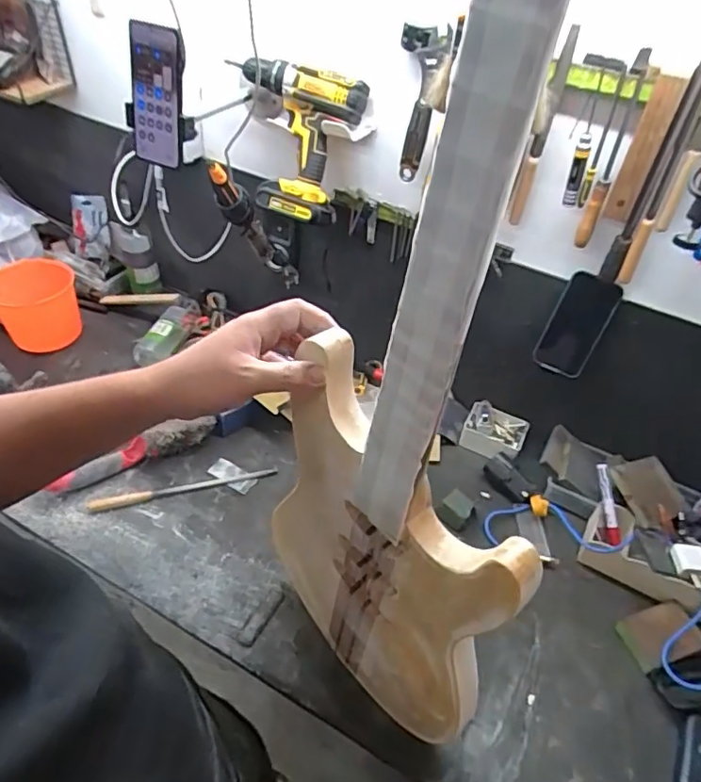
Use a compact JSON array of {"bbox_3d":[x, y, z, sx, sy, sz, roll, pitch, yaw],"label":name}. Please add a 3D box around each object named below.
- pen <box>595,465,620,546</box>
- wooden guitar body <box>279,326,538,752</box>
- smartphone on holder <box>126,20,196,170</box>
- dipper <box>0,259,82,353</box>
[{"bbox_3d":[0.398,0.176,0.863,0.021,0.017,0.122,1,71,-6],"label":"pen"},{"bbox_3d":[0.026,0.177,0.581,0.050,0.435,0.296,-30,55,-31],"label":"wooden guitar body"},{"bbox_3d":[-0.249,-0.382,0.728,0.094,0.166,0.033,29,38,21],"label":"smartphone on holder"},{"bbox_3d":[-0.695,-0.181,1.125,0.290,0.113,0.147,4,45,-3],"label":"dipper"}]

